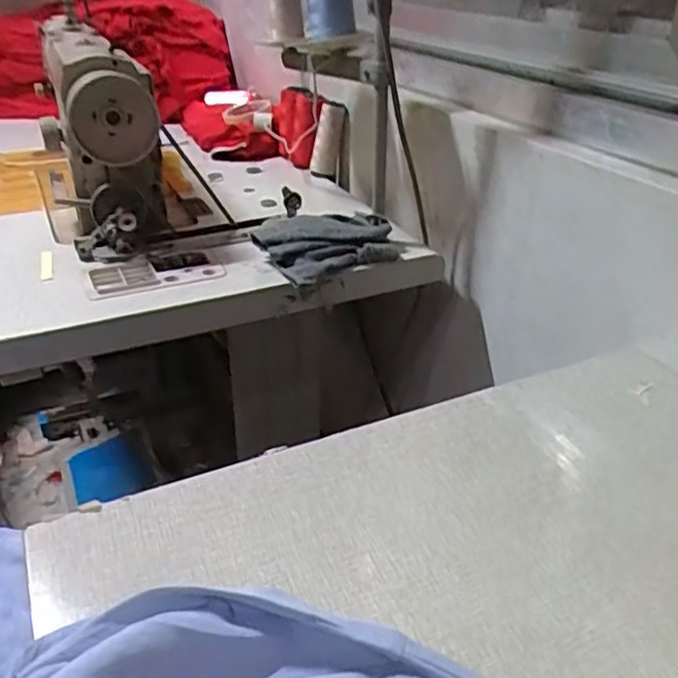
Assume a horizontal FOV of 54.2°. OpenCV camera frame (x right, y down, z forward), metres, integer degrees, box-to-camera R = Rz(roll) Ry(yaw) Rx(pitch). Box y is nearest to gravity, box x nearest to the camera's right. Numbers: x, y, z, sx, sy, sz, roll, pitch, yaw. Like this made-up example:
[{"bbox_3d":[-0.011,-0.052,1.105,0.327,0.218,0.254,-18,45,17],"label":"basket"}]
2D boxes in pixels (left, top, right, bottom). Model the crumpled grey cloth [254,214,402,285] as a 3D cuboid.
[{"bbox_3d":[-0.009,-0.113,0.778,0.154,0.027,0.090,-16,68,-28],"label":"crumpled grey cloth"}]

